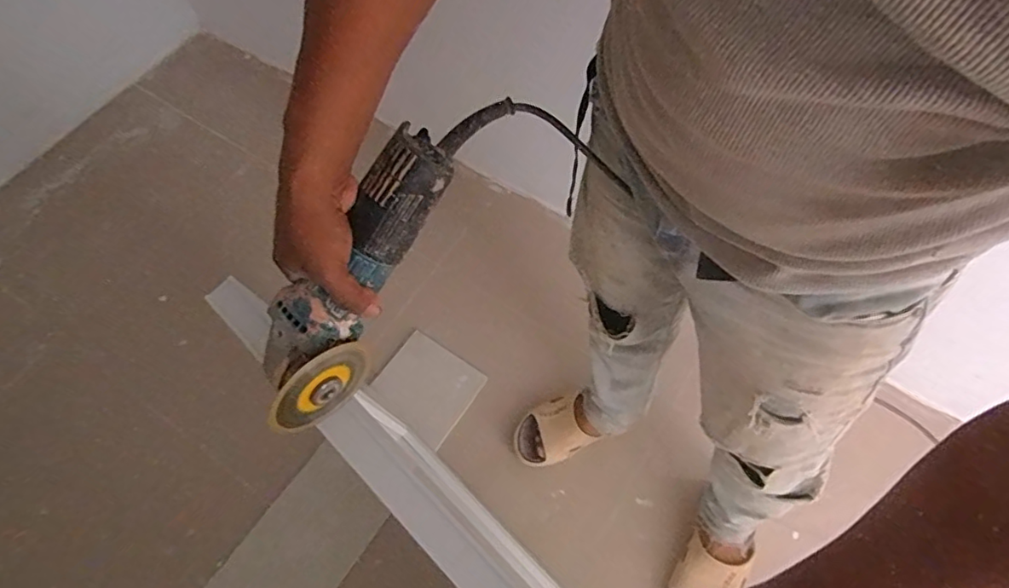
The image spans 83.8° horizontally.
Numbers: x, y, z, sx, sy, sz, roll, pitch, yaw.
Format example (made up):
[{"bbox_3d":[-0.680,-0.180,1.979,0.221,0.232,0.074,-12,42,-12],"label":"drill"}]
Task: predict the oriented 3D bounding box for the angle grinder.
[{"bbox_3d":[-0.128,-0.009,0.464,0.073,0.075,0.263,33,100,16],"label":"angle grinder"}]

